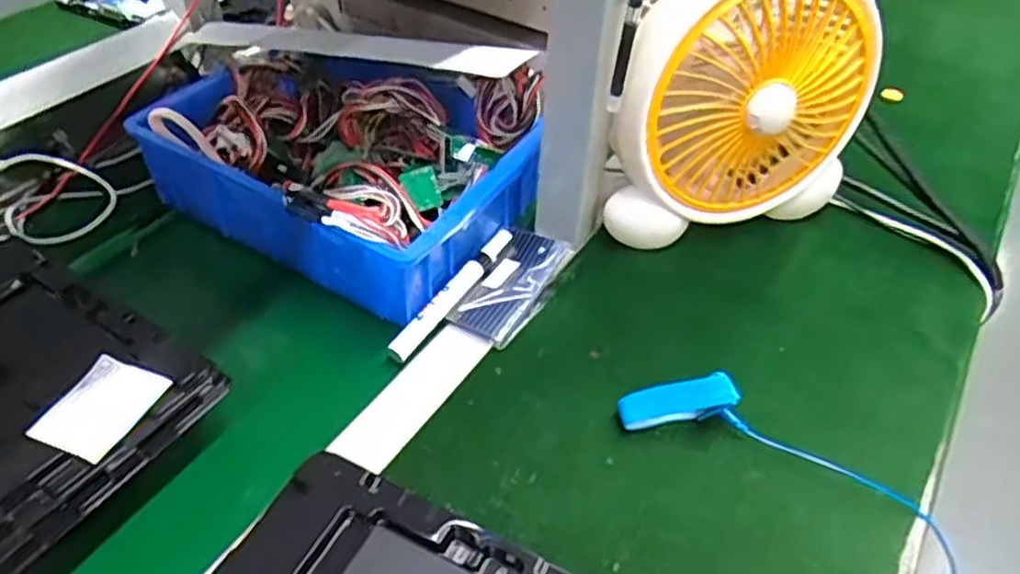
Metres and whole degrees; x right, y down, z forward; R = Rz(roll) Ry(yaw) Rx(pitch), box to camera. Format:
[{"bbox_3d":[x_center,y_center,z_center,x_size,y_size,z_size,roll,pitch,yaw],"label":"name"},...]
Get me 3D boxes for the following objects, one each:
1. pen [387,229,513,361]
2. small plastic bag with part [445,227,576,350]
[{"bbox_3d":[-0.042,0.002,0.550,0.016,0.018,0.139,27,50,21],"label":"pen"},{"bbox_3d":[0.004,-0.006,0.565,0.052,0.017,0.117,22,49,17],"label":"small plastic bag with part"}]

